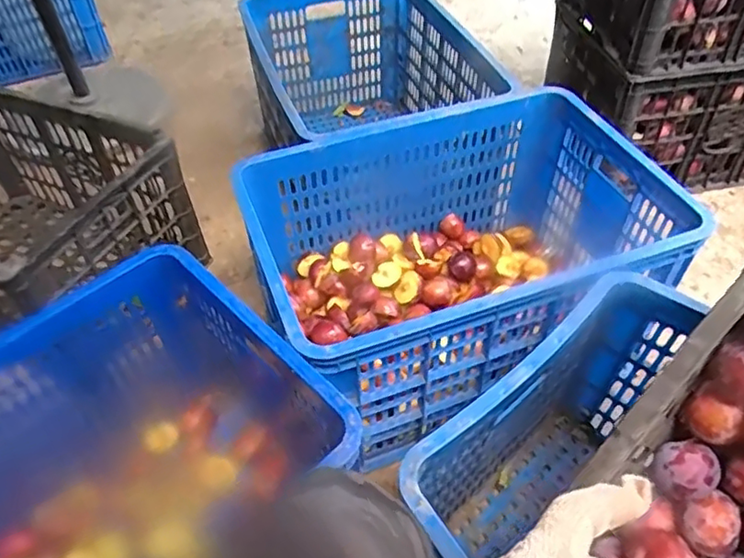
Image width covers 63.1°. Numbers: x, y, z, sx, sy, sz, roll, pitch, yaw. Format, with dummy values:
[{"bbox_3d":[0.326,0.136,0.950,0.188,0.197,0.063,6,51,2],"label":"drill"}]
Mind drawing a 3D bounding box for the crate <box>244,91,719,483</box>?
[{"bbox_3d":[0.125,-0.016,0.887,0.566,0.260,0.409,-15,47,-16],"label":"crate"}]

